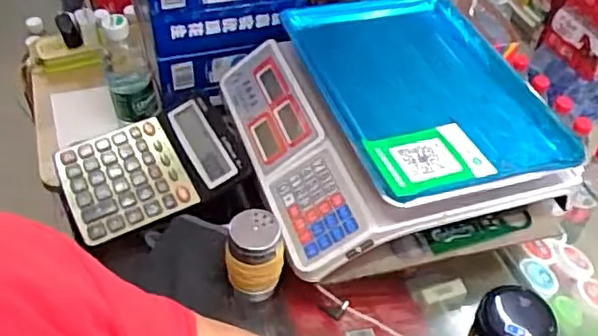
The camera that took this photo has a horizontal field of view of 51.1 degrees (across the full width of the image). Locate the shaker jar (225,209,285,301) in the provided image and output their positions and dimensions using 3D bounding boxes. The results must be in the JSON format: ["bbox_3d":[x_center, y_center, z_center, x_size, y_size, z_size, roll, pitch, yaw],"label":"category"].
[{"bbox_3d":[-0.042,0.088,0.619,0.051,0.082,0.049,2,47,-2],"label":"shaker jar"}]

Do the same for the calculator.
[{"bbox_3d":[-0.168,-0.007,0.730,0.207,0.030,0.150,-20,51,-21],"label":"calculator"}]

